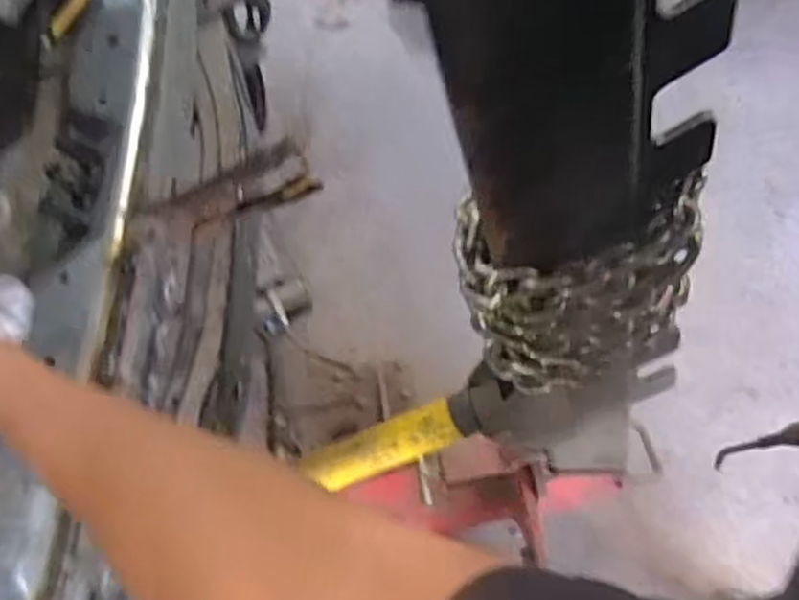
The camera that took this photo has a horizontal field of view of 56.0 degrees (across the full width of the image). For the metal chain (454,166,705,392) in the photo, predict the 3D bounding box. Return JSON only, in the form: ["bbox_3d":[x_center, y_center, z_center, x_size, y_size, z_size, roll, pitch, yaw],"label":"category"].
[{"bbox_3d":[0.152,-0.006,0.686,0.202,0.228,0.095,-2,62,5],"label":"metal chain"}]

